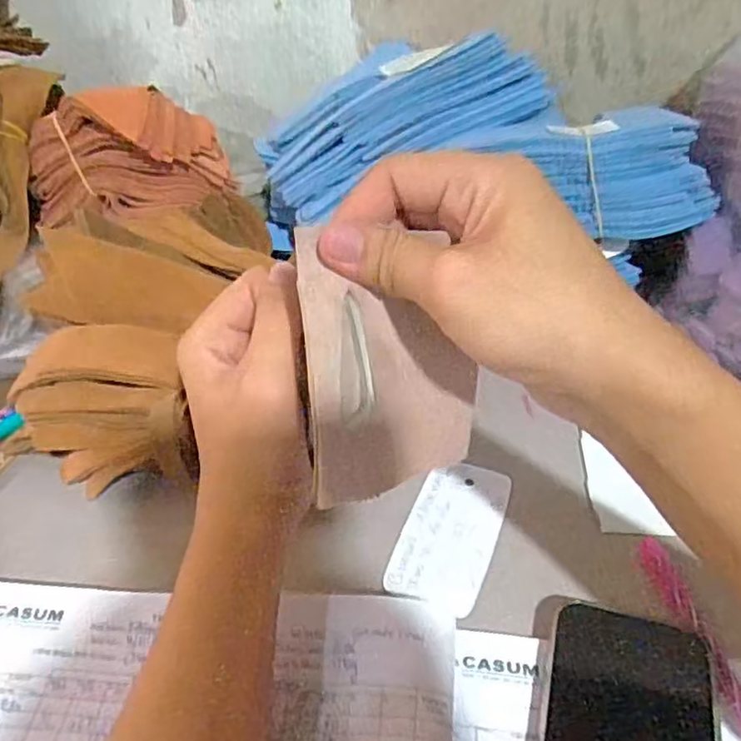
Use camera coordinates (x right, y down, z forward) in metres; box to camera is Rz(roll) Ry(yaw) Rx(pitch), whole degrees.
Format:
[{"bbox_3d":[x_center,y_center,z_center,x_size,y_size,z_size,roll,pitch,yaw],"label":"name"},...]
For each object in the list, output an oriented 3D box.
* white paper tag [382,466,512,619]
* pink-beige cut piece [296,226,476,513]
[{"bbox_3d":[0.048,0.092,0.372,0.052,0.004,0.099,13,44,19],"label":"white paper tag"},{"bbox_3d":[0.009,-0.001,0.253,0.071,0.103,0.008,-7,11,-23],"label":"pink-beige cut piece"}]

